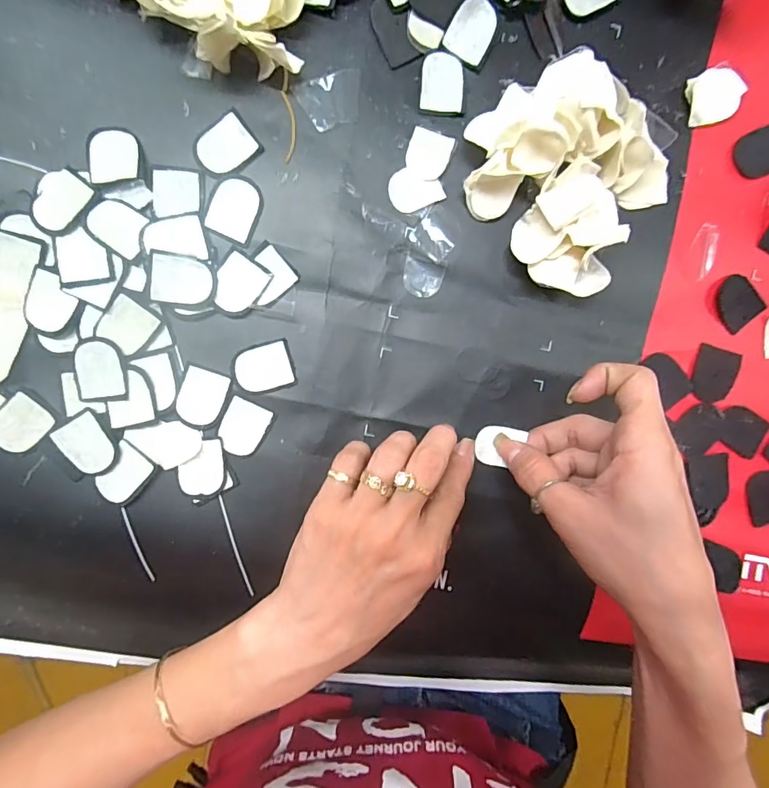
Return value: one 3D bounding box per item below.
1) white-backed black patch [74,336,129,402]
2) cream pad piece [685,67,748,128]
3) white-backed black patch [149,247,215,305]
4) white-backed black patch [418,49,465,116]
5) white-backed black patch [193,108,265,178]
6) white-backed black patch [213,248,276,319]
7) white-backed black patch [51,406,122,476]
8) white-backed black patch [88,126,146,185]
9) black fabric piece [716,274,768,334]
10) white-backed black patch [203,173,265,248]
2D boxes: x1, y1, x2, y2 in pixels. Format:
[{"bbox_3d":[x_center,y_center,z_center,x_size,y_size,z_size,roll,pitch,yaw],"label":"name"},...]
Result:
[{"bbox_3d":[-0.153,-0.013,0.242,0.026,0.004,0.034,-2,94,-6],"label":"white-backed black patch"},{"bbox_3d":[0.196,-0.178,0.268,0.030,0.010,0.030,-13,95,-5],"label":"cream pad piece"},{"bbox_3d":[-0.108,-0.061,0.240,0.032,0.004,0.027,4,91,-17],"label":"white-backed black patch"},{"bbox_3d":[0.033,-0.175,0.252,0.025,0.004,0.034,1,94,-6],"label":"white-backed black patch"},{"bbox_3d":[-0.086,-0.134,0.243,0.033,0.004,0.027,-37,96,-2],"label":"white-backed black patch"},{"bbox_3d":[-0.081,-0.060,0.248,0.026,0.005,0.034,33,90,-7],"label":"white-backed black patch"},{"bbox_3d":[-0.160,0.028,0.244,0.025,0.004,0.033,-35,96,-3],"label":"white-backed black patch"},{"bbox_3d":[-0.142,-0.127,0.238,0.026,0.004,0.032,-12,81,-15],"label":"white-backed black patch"},{"bbox_3d":[0.219,-0.058,0.278,0.027,0.004,0.032,-36,96,-3],"label":"black fabric piece"},{"bbox_3d":[-0.081,-0.101,0.245,0.027,0.004,0.035,19,91,-7],"label":"white-backed black patch"}]

